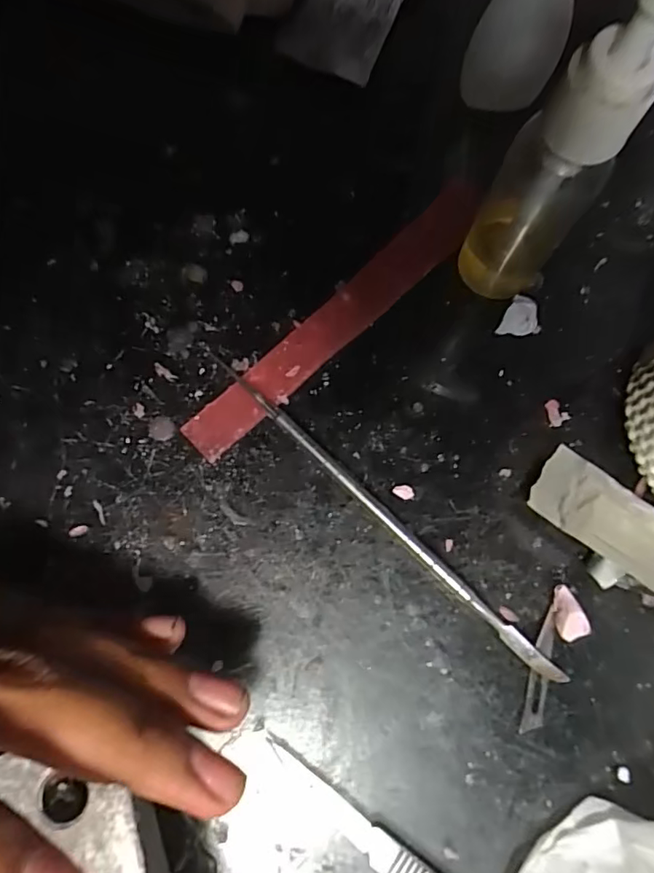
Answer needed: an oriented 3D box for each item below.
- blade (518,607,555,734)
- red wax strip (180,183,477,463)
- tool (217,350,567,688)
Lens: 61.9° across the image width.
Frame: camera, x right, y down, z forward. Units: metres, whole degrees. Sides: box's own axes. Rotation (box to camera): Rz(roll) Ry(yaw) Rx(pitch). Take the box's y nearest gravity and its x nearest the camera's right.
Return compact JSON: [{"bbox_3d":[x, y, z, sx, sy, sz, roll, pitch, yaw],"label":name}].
[{"bbox_3d":[0.069,0.075,0.174,0.007,0.004,0.038,14,76,2],"label":"blade"},{"bbox_3d":[0.007,-0.044,0.200,0.141,0.004,0.018,-43,81,-11],"label":"red wax strip"},{"bbox_3d":[0.019,0.026,0.183,0.150,0.006,0.005,43,79,9],"label":"tool"}]

